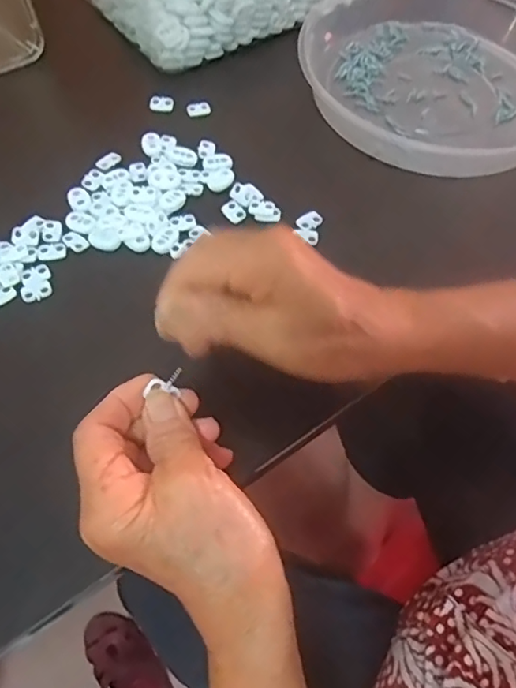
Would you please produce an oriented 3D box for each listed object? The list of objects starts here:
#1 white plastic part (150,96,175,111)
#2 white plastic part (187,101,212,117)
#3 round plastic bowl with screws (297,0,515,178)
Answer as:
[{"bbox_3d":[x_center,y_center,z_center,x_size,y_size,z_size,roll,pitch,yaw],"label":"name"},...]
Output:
[{"bbox_3d":[-0.080,-0.200,0.452,0.020,0.004,0.015,1,60,-1],"label":"white plastic part"},{"bbox_3d":[-0.049,-0.195,0.450,0.020,0.004,0.011,-10,60,-7],"label":"white plastic part"},{"bbox_3d":[0.156,-0.230,0.460,0.227,0.036,0.234,1,60,-1],"label":"round plastic bowl with screws"}]

